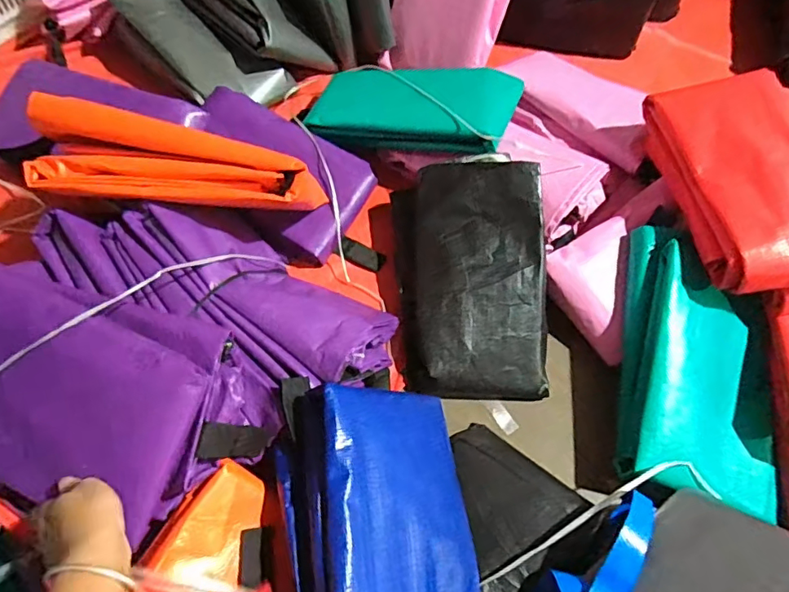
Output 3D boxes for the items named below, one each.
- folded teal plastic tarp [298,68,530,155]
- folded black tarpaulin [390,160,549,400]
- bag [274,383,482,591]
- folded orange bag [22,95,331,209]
[{"bbox_3d":[0.028,-0.299,0.825,0.315,0.054,0.195,10,53,15],"label":"folded teal plastic tarp"},{"bbox_3d":[0.104,-0.024,0.697,0.194,0.063,0.323,-4,78,0],"label":"folded black tarpaulin"},{"bbox_3d":[-0.004,0.244,0.476,0.170,0.063,0.309,15,57,-36],"label":"bag"},{"bbox_3d":[-0.250,-0.158,0.592,0.337,0.066,0.095,3,59,-2],"label":"folded orange bag"}]

